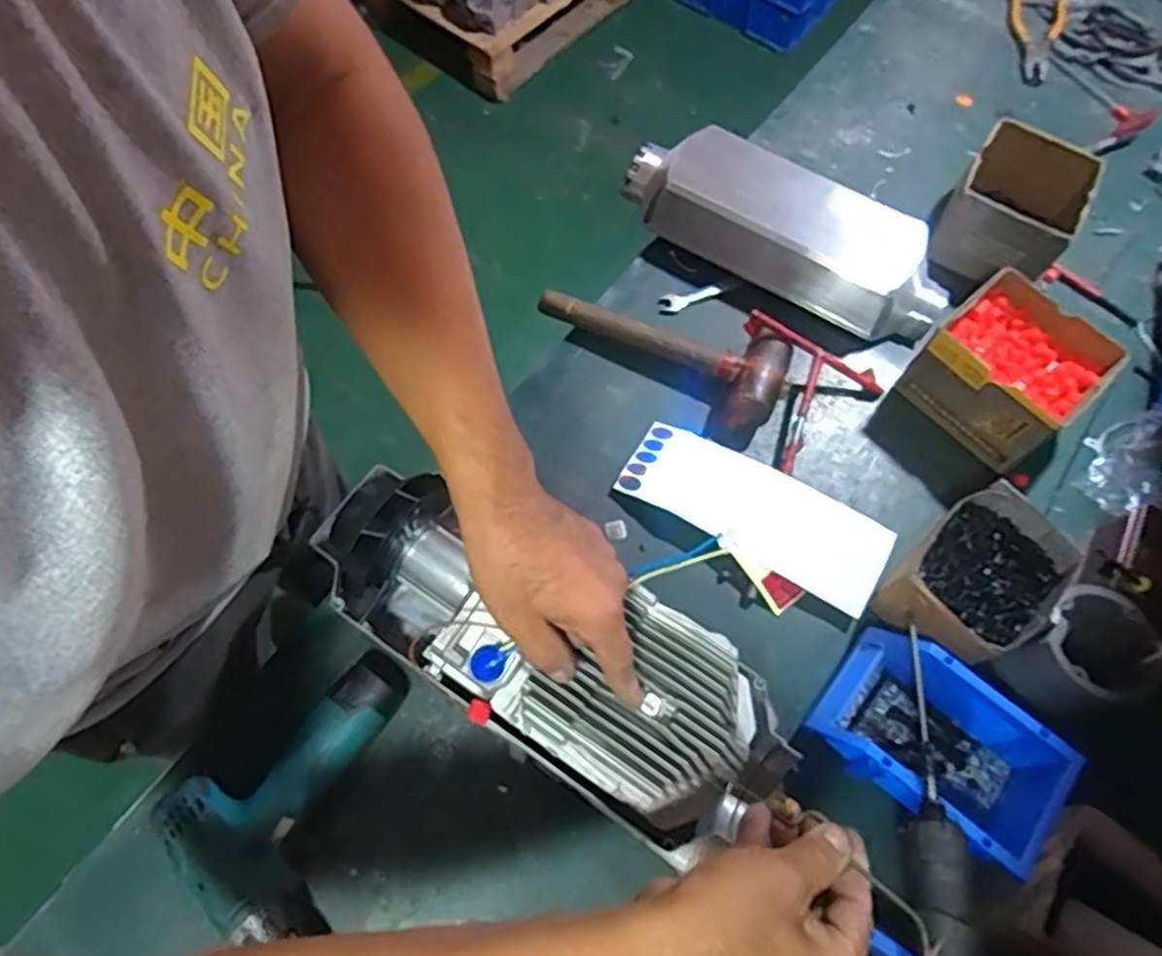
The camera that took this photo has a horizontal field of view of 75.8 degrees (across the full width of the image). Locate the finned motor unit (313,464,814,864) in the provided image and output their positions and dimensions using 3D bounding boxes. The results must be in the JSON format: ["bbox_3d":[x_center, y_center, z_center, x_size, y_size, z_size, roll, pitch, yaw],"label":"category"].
[{"bbox_3d":[-0.031,0.127,0.548,0.361,0.122,0.122,28,66,14],"label":"finned motor unit"}]

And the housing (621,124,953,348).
[{"bbox_3d":[0.235,-0.287,0.862,0.380,0.083,0.136,28,66,10],"label":"housing"}]

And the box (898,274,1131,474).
[{"bbox_3d":[0.446,-0.111,0.782,0.143,0.096,0.151,-38,72,-19],"label":"box"}]

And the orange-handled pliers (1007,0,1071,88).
[{"bbox_3d":[0.669,-0.650,1.093,0.083,0.016,0.211,16,64,5],"label":"orange-handled pliers"}]

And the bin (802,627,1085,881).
[{"bbox_3d":[0.299,0.226,0.628,0.194,0.076,0.119,38,68,15],"label":"bin"}]

